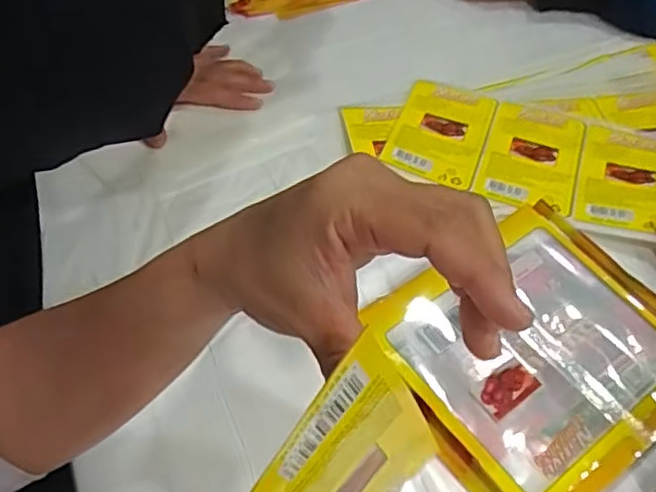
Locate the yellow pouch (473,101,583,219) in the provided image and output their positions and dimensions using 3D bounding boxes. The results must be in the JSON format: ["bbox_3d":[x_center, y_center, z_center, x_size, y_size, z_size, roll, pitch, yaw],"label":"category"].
[{"bbox_3d":[0.184,-0.079,0.605,0.084,0.014,0.128,18,51,10],"label":"yellow pouch"}]

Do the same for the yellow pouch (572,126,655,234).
[{"bbox_3d":[0.265,-0.060,0.588,0.083,0.008,0.133,18,51,10],"label":"yellow pouch"}]

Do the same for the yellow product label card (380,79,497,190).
[{"bbox_3d":[0.106,-0.107,0.626,0.085,0.009,0.131,18,51,10],"label":"yellow product label card"}]

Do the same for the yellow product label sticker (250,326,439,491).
[{"bbox_3d":[0.006,0.086,0.230,0.008,0.130,0.080,29,72,29],"label":"yellow product label sticker"}]

